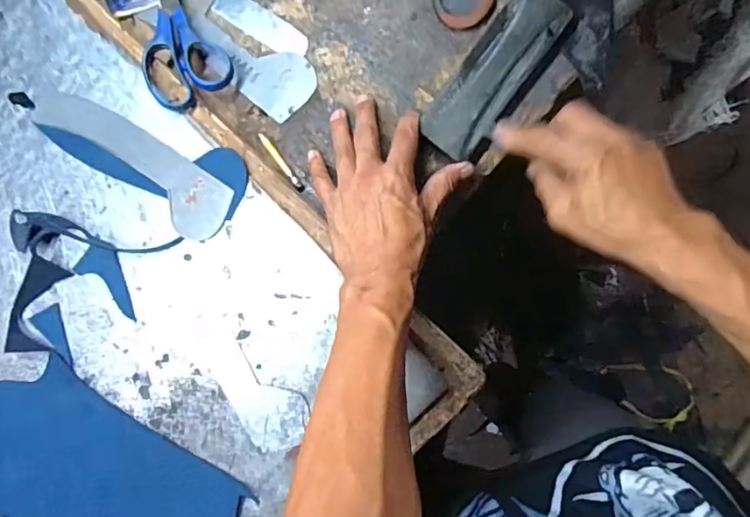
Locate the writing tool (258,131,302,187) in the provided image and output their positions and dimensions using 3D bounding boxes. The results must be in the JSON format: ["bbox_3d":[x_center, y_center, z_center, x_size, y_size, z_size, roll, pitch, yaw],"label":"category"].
[{"bbox_3d":[-0.084,-0.087,0.473,0.005,0.005,0.060,-39,85,6],"label":"writing tool"}]

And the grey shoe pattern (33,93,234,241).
[{"bbox_3d":[-0.215,-0.086,0.467,0.204,0.005,0.054,31,94,6],"label":"grey shoe pattern"}]

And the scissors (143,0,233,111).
[{"bbox_3d":[-0.183,-0.212,0.473,0.071,0.011,0.168,-22,87,-20],"label":"scissors"}]

